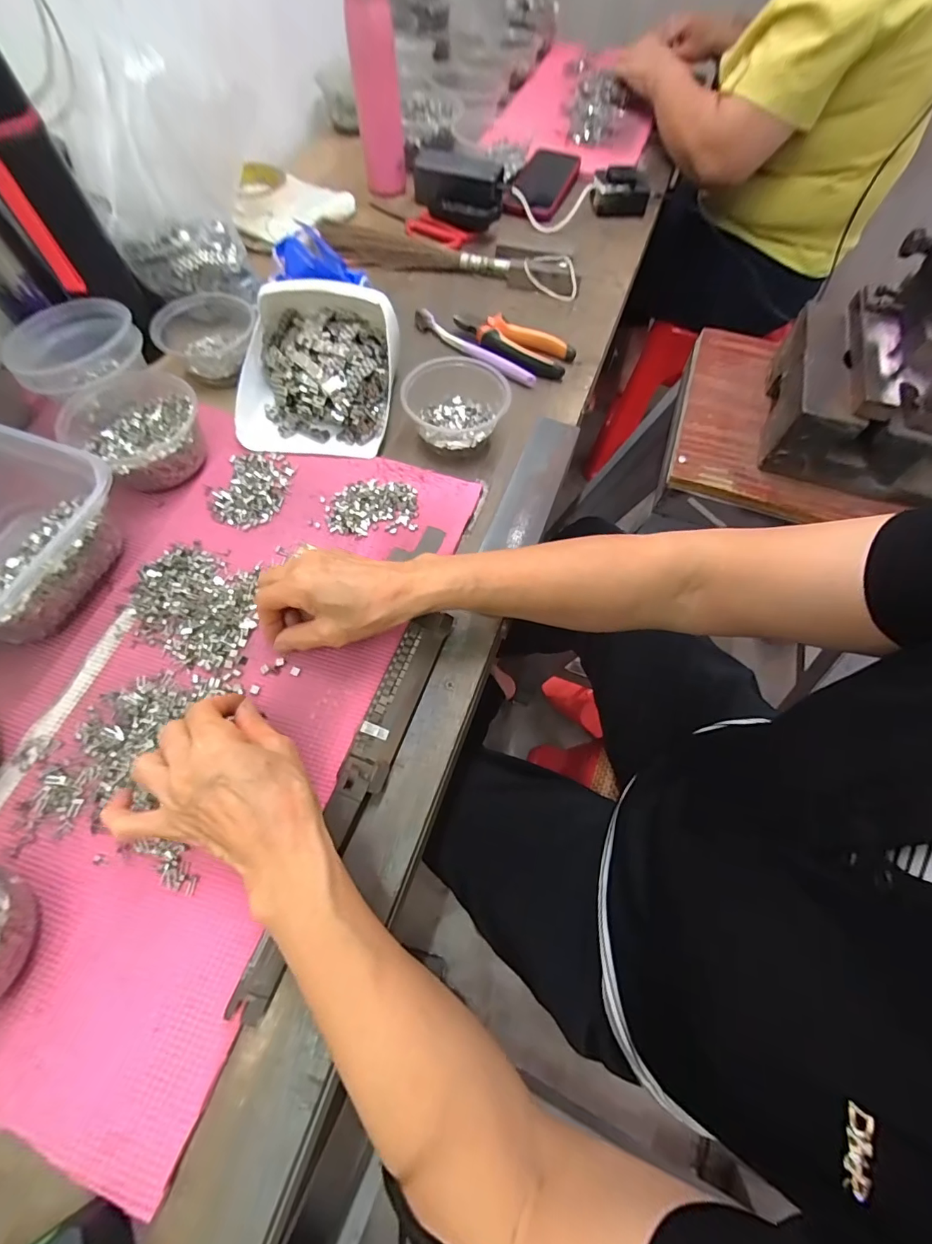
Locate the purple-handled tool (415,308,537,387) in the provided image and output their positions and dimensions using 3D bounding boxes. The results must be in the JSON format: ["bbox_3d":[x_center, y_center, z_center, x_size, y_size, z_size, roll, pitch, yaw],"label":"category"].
[{"bbox_3d":[0.006,-0.332,0.554,0.182,0.015,0.020,38,68,15],"label":"purple-handled tool"}]

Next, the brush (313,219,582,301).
[{"bbox_3d":[-0.026,-0.496,0.625,0.359,0.027,0.069,14,64,4],"label":"brush"}]

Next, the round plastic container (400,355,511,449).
[{"bbox_3d":[-0.009,-0.227,0.480,0.101,0.048,0.101,1,64,-2],"label":"round plastic container"}]

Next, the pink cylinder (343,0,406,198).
[{"bbox_3d":[-0.124,-0.744,0.638,0.061,0.223,0.066,-9,64,-5],"label":"pink cylinder"}]

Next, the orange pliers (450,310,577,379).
[{"bbox_3d":[0.053,-0.333,0.551,0.148,0.024,0.061,24,66,9],"label":"orange pliers"}]

